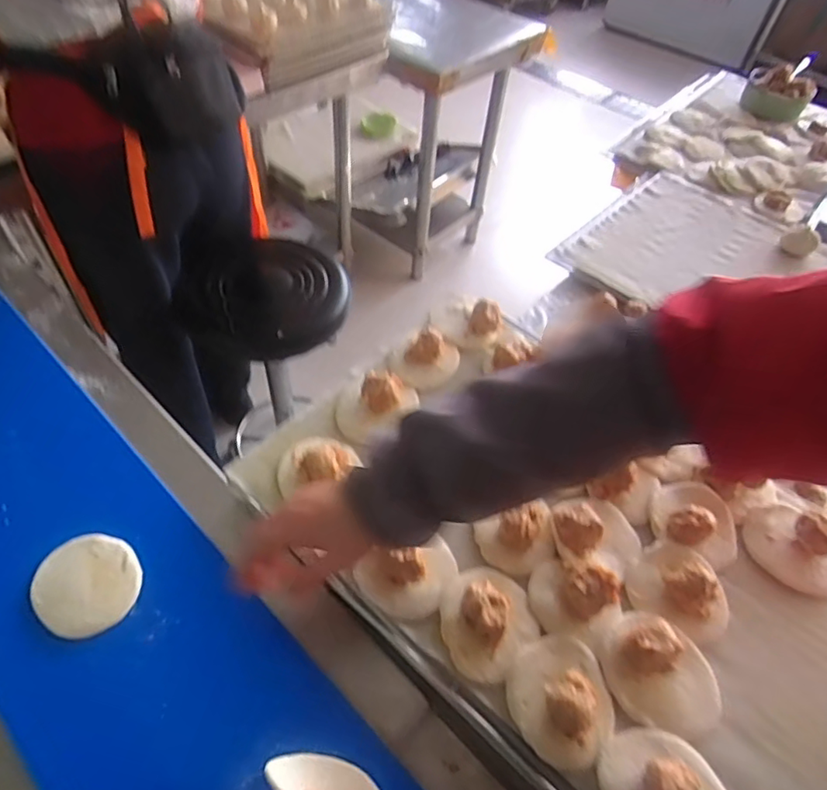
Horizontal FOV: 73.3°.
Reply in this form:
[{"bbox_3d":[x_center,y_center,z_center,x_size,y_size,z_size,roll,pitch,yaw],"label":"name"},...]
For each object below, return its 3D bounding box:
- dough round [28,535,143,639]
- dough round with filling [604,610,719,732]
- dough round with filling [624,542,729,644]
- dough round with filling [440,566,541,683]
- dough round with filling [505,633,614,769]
[{"bbox_3d":[-0.299,0.170,0.507,0.085,0.008,0.096,-30,60,-26],"label":"dough round"},{"bbox_3d":[0.210,0.228,0.461,0.100,0.040,0.088,17,52,9],"label":"dough round with filling"},{"bbox_3d":[0.249,0.172,0.512,0.087,0.041,0.076,25,53,14],"label":"dough round with filling"},{"bbox_3d":[0.063,0.189,0.481,0.080,0.033,0.086,3,51,-3],"label":"dough round with filling"},{"bbox_3d":[0.121,0.241,0.444,0.083,0.039,0.088,3,51,-3],"label":"dough round with filling"}]

